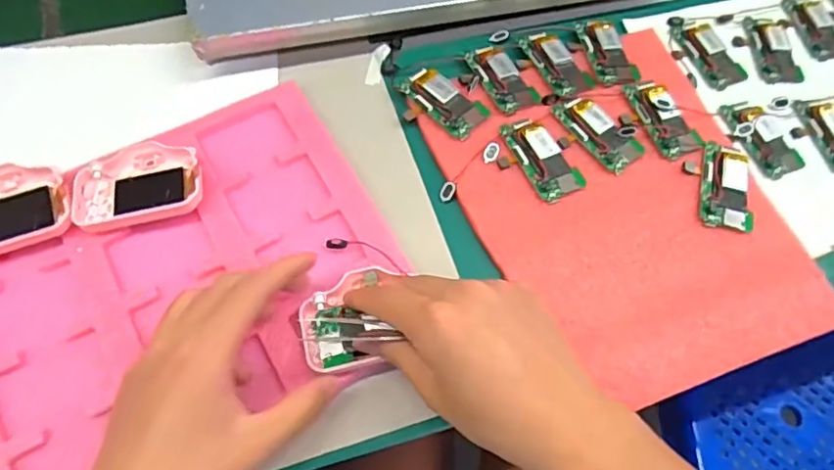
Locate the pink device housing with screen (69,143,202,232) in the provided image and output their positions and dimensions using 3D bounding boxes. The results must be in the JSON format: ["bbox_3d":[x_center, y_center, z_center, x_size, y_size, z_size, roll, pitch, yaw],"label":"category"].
[{"bbox_3d":[-0.193,-0.036,0.405,0.084,0.019,0.059,-9,64,-8],"label":"pink device housing with screen"}]

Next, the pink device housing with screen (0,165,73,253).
[{"bbox_3d":[-0.278,-0.017,0.391,0.083,0.018,0.060,-19,66,-12],"label":"pink device housing with screen"}]

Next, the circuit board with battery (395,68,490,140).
[{"bbox_3d":[0.015,-0.104,0.458,0.075,0.012,0.045,38,67,15],"label":"circuit board with battery"}]

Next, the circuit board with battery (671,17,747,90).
[{"bbox_3d":[0.254,-0.160,0.504,0.041,0.004,0.071,-21,66,-13],"label":"circuit board with battery"}]

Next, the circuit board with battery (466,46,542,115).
[{"bbox_3d":[0.068,-0.129,0.471,0.036,0.005,0.067,-23,67,-14],"label":"circuit board with battery"}]

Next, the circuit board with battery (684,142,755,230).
[{"bbox_3d":[0.226,-0.039,0.437,0.044,0.012,0.072,9,63,1],"label":"circuit board with battery"}]

